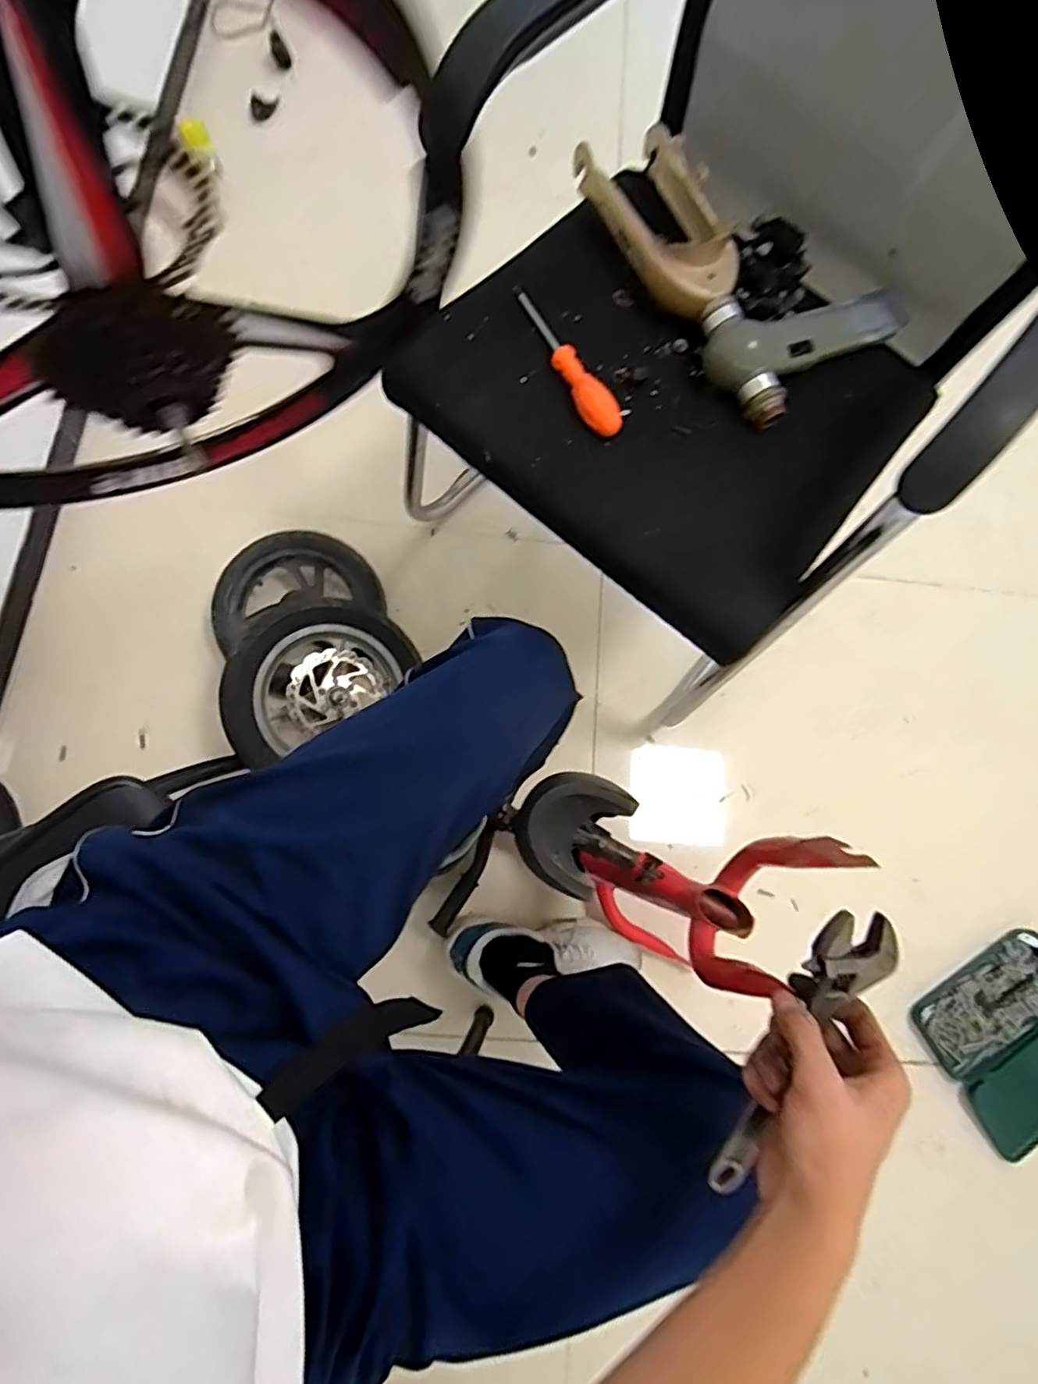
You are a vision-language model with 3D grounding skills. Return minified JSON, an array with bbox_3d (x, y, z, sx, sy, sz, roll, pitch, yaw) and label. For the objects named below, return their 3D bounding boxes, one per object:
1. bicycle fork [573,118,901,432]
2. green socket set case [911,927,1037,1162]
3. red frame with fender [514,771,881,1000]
[{"bbox_3d":[0.238,-0.483,0.677,0.230,0.057,0.363,-34,81,-13],"label":"bicycle fork"},{"bbox_3d":[0.757,0.524,0.949,0.241,0.033,0.240,-29,79,-8],"label":"green socket set case"},{"bbox_3d":[0.112,0.152,0.518,0.231,0.207,0.121,21,75,0],"label":"red frame with fender"}]

